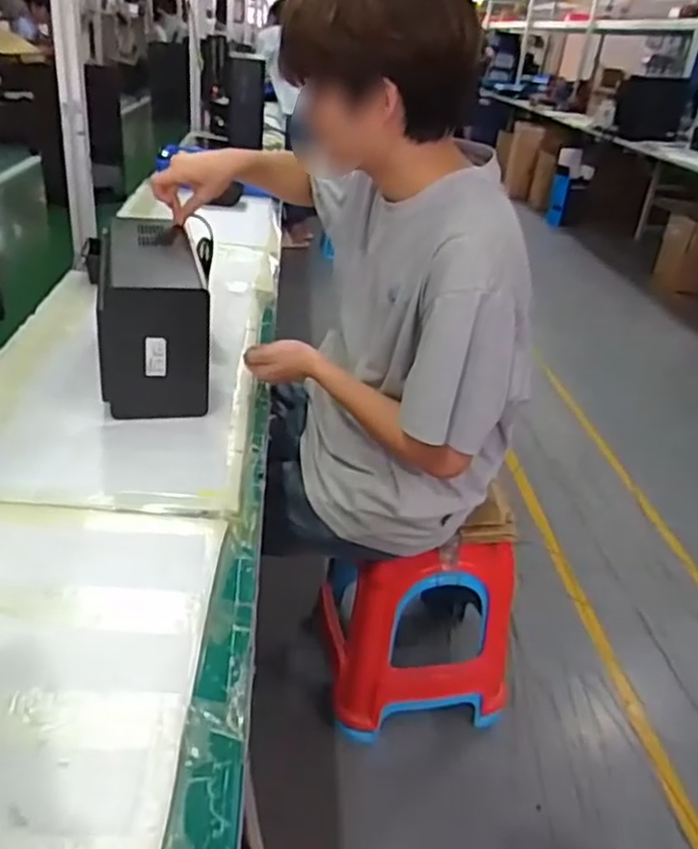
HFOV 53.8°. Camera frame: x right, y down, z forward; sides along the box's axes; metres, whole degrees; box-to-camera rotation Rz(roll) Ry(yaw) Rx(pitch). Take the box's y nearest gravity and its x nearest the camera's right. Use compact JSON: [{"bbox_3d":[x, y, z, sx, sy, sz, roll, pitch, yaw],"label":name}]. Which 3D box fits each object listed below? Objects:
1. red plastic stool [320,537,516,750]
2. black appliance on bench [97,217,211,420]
[{"bbox_3d":[0.144,0.362,1.405,0.365,0.420,0.295,1,30,-9],"label":"red plastic stool"},{"bbox_3d":[-0.292,-0.165,1.043,0.140,0.199,0.310,-2,30,-14],"label":"black appliance on bench"}]

